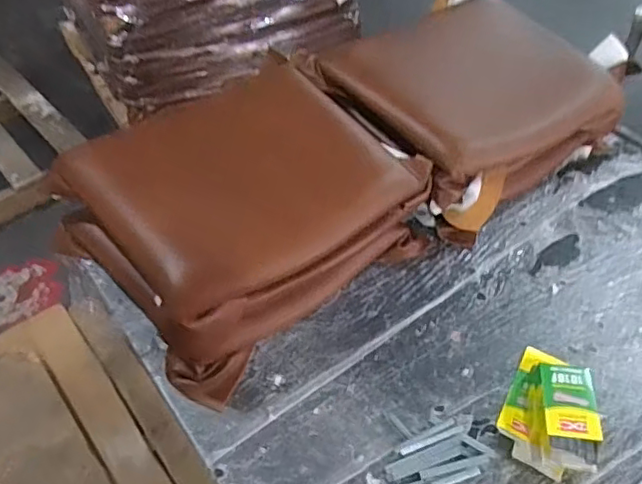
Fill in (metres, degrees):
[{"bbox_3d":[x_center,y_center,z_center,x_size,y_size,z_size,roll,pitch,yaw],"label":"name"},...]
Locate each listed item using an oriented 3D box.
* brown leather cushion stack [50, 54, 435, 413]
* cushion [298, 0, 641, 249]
[{"bbox_3d":[-0.132,-0.068,1.048,0.500,0.223,0.432,-34,60,-26],"label":"brown leather cushion stack"},{"bbox_3d":[0.295,-0.303,1.235,0.520,0.206,0.468,-34,59,-25],"label":"cushion"}]

